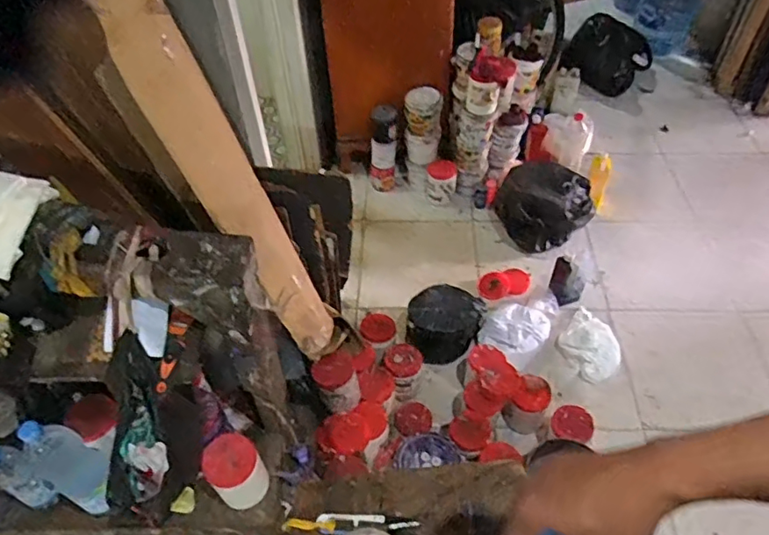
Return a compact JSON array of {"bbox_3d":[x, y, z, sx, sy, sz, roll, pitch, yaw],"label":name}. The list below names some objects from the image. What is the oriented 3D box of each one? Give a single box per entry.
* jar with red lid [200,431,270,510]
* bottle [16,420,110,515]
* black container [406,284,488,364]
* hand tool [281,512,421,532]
[{"bbox_3d":[-0.304,0.417,1.133,0.104,0.141,0.106,-1,49,1],"label":"jar with red lid"},{"bbox_3d":[-0.595,0.361,1.032,0.079,0.283,0.095,27,55,22],"label":"bottle"},{"bbox_3d":[0.179,0.167,1.627,0.184,0.171,0.173,-1,49,1],"label":"black container"},{"bbox_3d":[-0.040,0.306,0.661,0.159,0.016,0.022,1,49,3],"label":"hand tool"}]

